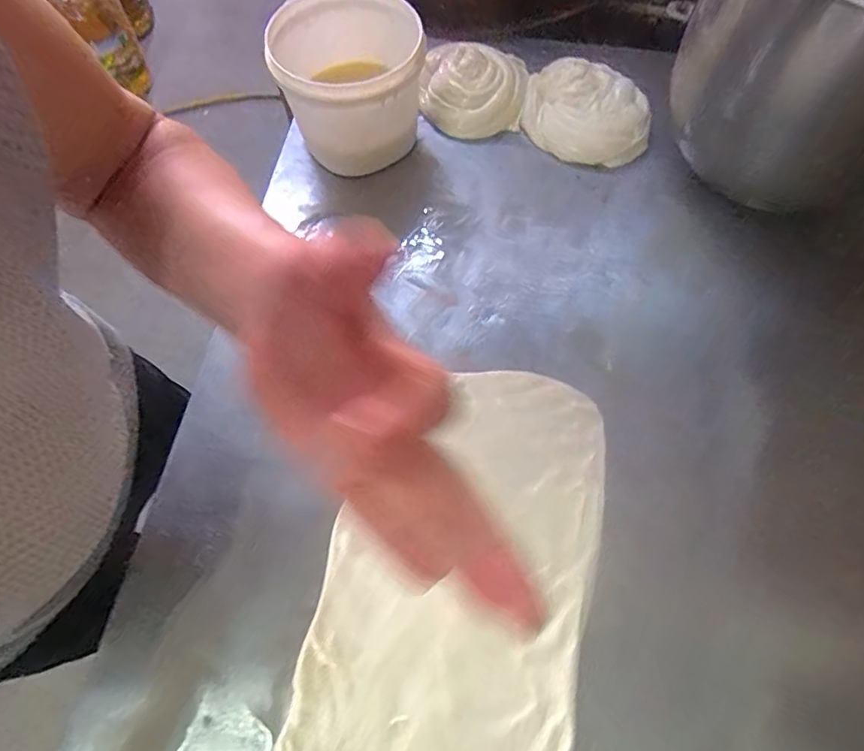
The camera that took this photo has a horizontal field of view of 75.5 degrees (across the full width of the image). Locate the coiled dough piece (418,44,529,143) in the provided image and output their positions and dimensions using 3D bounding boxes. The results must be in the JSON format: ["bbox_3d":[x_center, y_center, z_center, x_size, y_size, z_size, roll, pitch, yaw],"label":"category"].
[{"bbox_3d":[0.058,-0.408,0.797,0.152,0.062,0.139,9,66,4],"label":"coiled dough piece"}]

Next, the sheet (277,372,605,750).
[{"bbox_3d":[0.018,0.239,0.537,0.259,0.016,0.530,10,67,6],"label":"sheet"}]

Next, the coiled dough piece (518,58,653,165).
[{"bbox_3d":[0.220,-0.376,0.791,0.178,0.051,0.158,18,67,8],"label":"coiled dough piece"}]

